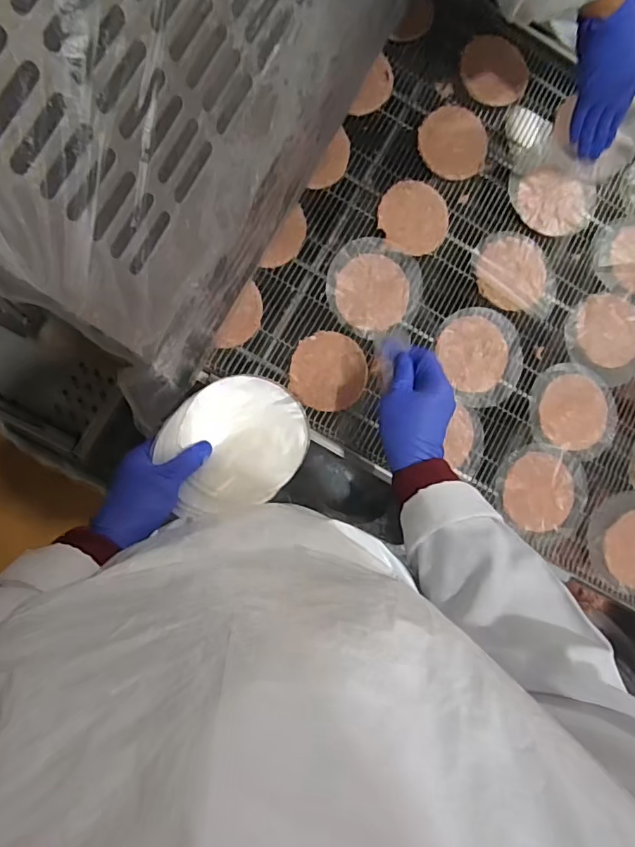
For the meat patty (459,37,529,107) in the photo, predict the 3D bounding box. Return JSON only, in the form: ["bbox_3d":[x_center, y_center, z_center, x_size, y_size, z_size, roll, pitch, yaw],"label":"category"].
[{"bbox_3d":[0.229,-0.458,0.644,0.093,0.011,0.089,1,85,-8],"label":"meat patty"}]

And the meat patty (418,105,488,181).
[{"bbox_3d":[0.174,-0.359,0.634,0.083,0.005,0.093,-20,88,-9],"label":"meat patty"}]

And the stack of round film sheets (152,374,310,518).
[{"bbox_3d":[-0.081,0.019,0.492,0.143,0.022,0.123,-38,91,-9],"label":"stack of round film sheets"}]

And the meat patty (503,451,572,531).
[{"bbox_3d":[0.273,0.084,0.609,0.086,0.009,0.092,1,85,-8],"label":"meat patty"}]

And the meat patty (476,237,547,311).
[{"bbox_3d":[0.248,-0.191,0.632,0.090,0.006,0.091,1,85,-8],"label":"meat patty"}]

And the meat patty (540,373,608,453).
[{"bbox_3d":[0.325,-0.014,0.625,0.088,0.008,0.093,1,85,-8],"label":"meat patty"}]

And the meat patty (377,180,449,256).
[{"bbox_3d":[0.120,-0.257,0.619,0.087,0.008,0.089,1,85,-8],"label":"meat patty"}]

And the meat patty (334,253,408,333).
[{"bbox_3d":[0.068,-0.159,0.604,0.089,0.009,0.090,1,85,-8],"label":"meat patty"}]

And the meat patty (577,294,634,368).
[{"bbox_3d":[0.378,-0.121,0.641,0.089,0.006,0.093,1,85,-8],"label":"meat patty"}]

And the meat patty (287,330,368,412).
[{"bbox_3d":[0.014,-0.062,0.592,0.089,0.007,0.091,8,85,-7],"label":"meat patty"}]

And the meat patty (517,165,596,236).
[{"bbox_3d":[0.313,-0.290,0.644,0.103,0.010,0.092,-23,89,-9],"label":"meat patty"}]

